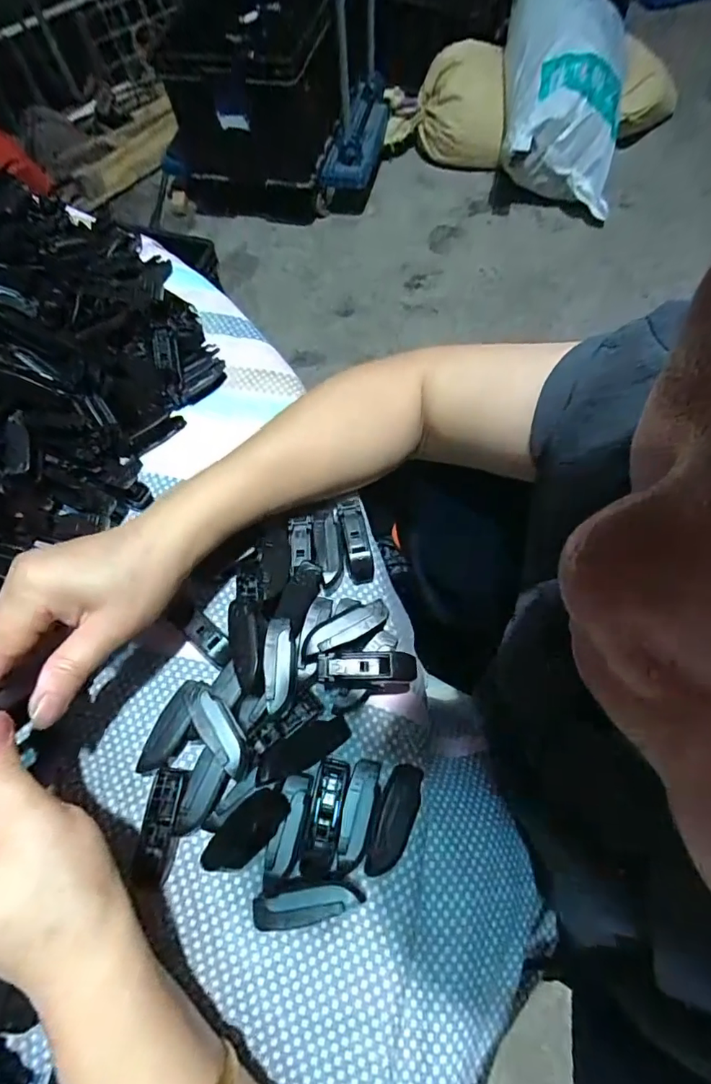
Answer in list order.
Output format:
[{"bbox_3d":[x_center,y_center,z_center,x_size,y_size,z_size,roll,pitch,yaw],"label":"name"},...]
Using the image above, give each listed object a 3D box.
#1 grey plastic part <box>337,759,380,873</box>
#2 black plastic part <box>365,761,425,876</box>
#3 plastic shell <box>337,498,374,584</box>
[{"bbox_3d":[0.002,0.146,0.268,0.017,0.008,0.054,11,52,7],"label":"grey plastic part"},{"bbox_3d":[0.021,0.147,0.266,0.021,0.007,0.057,23,52,12],"label":"black plastic part"},{"bbox_3d":[0.000,-0.001,0.332,0.017,0.013,0.055,-11,67,-2],"label":"plastic shell"}]

